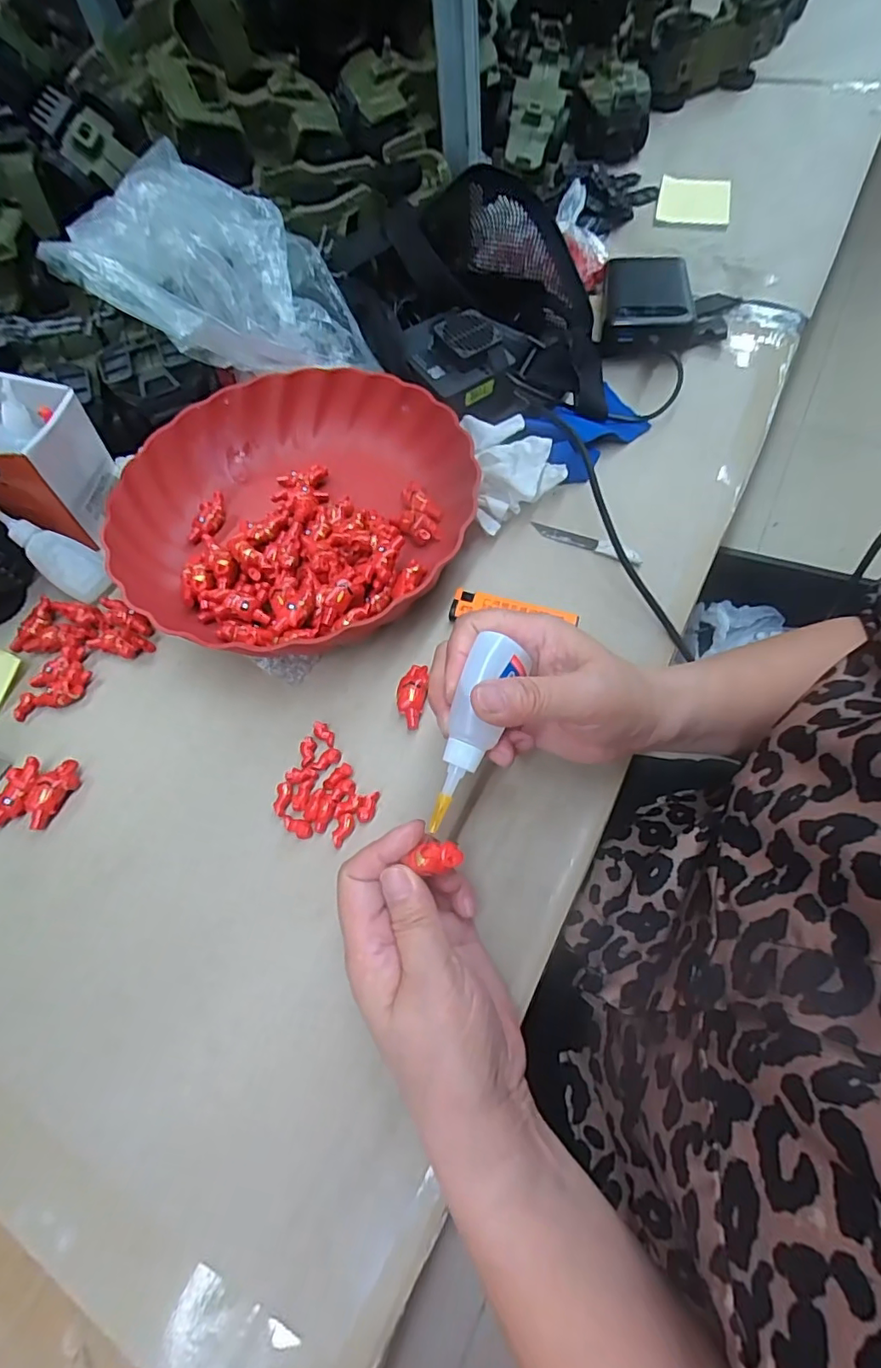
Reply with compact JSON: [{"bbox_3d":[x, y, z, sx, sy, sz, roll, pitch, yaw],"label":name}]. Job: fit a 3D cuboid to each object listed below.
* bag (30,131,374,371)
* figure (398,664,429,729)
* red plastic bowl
[{"bbox_3d":[-0.185,-0.308,0.403,0.241,0.093,0.102,8,65,11],"label":"bag"},{"bbox_3d":[-0.017,0.007,0.336,0.017,0.014,0.040,-1,64,7],"label":"figure"},{"bbox_3d":[-0.103,-0.122,0.387,0.233,0.049,0.237,-3,63,6],"label":"red plastic bowl"}]

